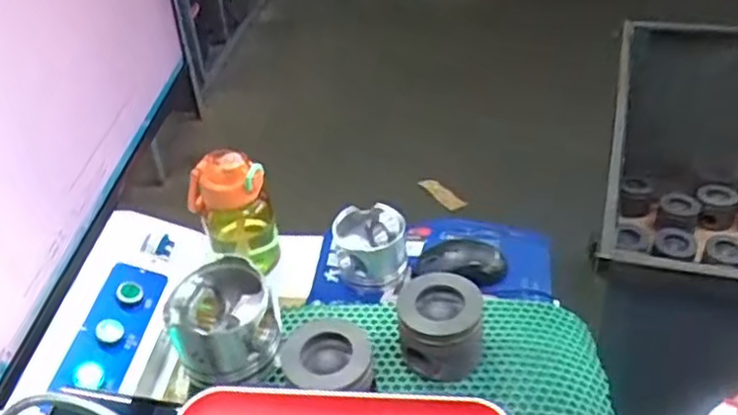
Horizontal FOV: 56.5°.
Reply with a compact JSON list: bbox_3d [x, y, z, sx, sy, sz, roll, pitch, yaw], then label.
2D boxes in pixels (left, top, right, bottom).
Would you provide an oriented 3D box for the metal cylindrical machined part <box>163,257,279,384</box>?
[{"bbox_3d":[-0.156,0.126,0.747,0.105,0.101,0.099,-4,39,3],"label":"metal cylindrical machined part"}]

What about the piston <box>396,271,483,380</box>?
[{"bbox_3d":[0.076,0.122,0.730,0.086,0.066,0.097,-3,39,5],"label":"piston"}]

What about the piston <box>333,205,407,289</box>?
[{"bbox_3d":[0.003,0.050,0.869,0.089,0.078,0.078,-7,39,0],"label":"piston"}]

